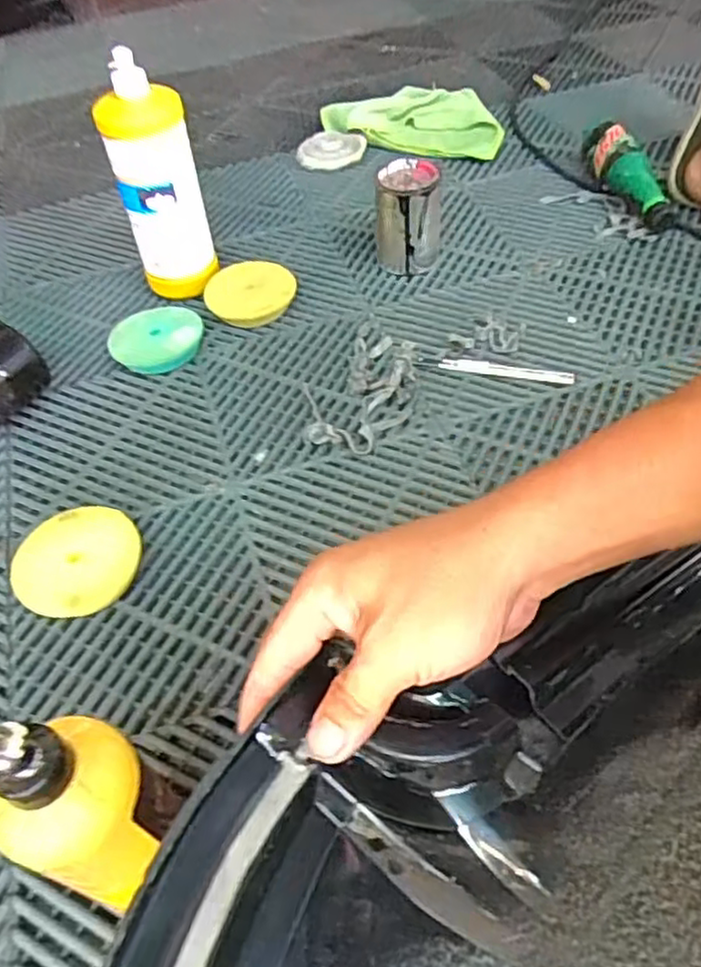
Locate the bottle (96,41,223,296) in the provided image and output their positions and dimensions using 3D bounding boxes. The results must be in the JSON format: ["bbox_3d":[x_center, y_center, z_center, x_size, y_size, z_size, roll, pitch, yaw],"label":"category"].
[{"bbox_3d":[-0.193,-0.300,0.724,0.082,0.225,0.066,12,53,14],"label":"bottle"}]

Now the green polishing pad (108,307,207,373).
[{"bbox_3d":[-0.203,-0.147,0.733,0.093,0.034,0.077,-8,51,-2],"label":"green polishing pad"}]

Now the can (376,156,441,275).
[{"bbox_3d":[0.066,-0.300,0.789,0.065,0.109,0.065,-3,51,3],"label":"can"}]

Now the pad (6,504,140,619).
[{"bbox_3d":[-0.219,0.066,0.567,0.090,0.033,0.100,28,59,25],"label":"pad"}]

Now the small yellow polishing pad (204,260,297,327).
[{"bbox_3d":[-0.110,-0.211,0.777,0.096,0.032,0.082,1,51,6],"label":"small yellow polishing pad"}]

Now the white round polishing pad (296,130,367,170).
[{"bbox_3d":[-0.028,-0.472,0.978,0.094,0.013,0.079,-37,72,-18],"label":"white round polishing pad"}]

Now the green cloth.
[{"bbox_3d":[0.090,-0.529,1.005,0.264,0.038,0.134,12,53,14],"label":"green cloth"}]

